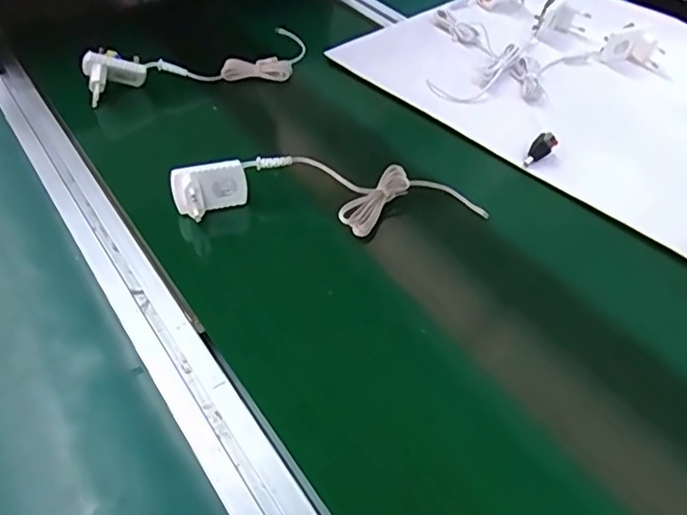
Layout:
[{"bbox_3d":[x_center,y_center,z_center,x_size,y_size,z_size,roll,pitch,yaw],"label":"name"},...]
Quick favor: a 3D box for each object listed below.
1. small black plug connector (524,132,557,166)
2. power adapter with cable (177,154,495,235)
[{"bbox_3d":[0.185,-0.102,0.570,0.038,0.010,0.019,-47,59,0],"label":"small black plug connector"},{"bbox_3d":[-0.012,-0.054,0.511,0.259,0.043,0.065,-3,47,-5],"label":"power adapter with cable"}]

